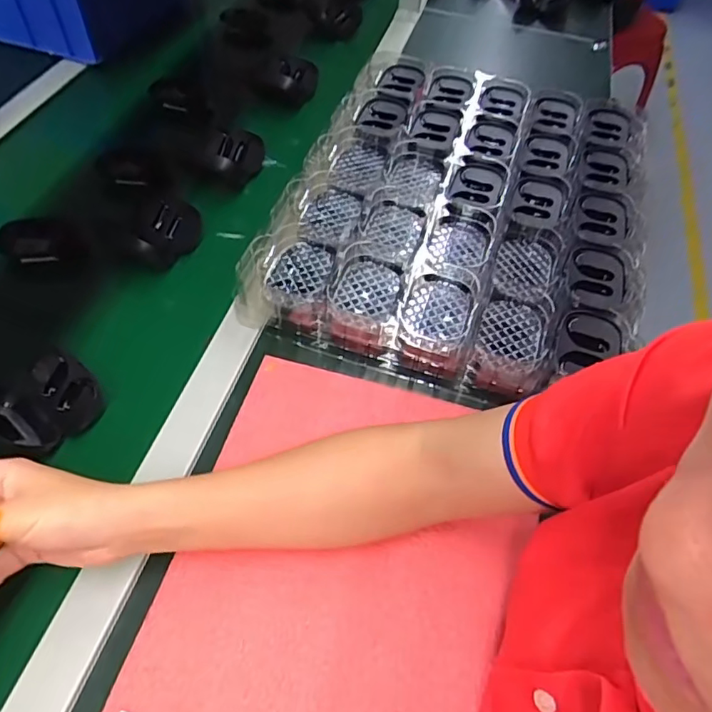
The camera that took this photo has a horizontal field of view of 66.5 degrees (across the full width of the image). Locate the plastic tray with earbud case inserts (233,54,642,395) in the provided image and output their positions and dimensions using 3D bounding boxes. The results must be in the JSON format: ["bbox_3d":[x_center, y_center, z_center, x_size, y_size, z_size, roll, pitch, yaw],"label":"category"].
[{"bbox_3d":[0.139,-0.224,0.669,0.393,0.034,0.543,14,54,8],"label":"plastic tray with earbud case inserts"}]

